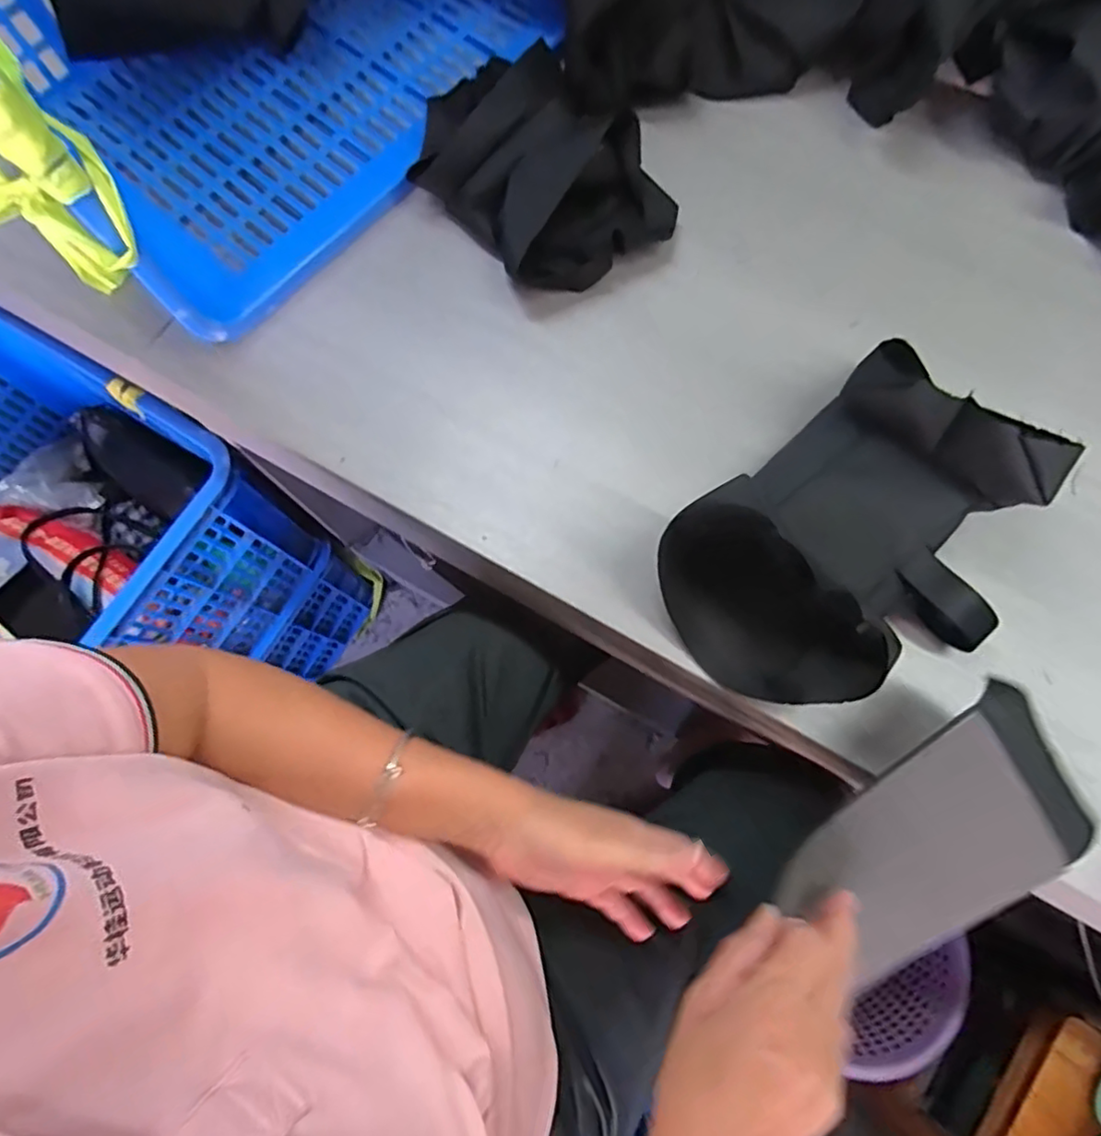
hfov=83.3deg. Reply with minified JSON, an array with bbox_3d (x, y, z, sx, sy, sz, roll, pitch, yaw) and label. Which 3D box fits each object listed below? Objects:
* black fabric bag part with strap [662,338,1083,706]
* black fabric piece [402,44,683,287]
[{"bbox_3d":[0.203,-0.009,0.412,0.222,0.093,0.177,-38,79,-9],"label":"black fabric bag part with strap"},{"bbox_3d":[-0.005,-0.321,0.506,0.153,0.060,0.183,-35,78,-8],"label":"black fabric piece"}]

